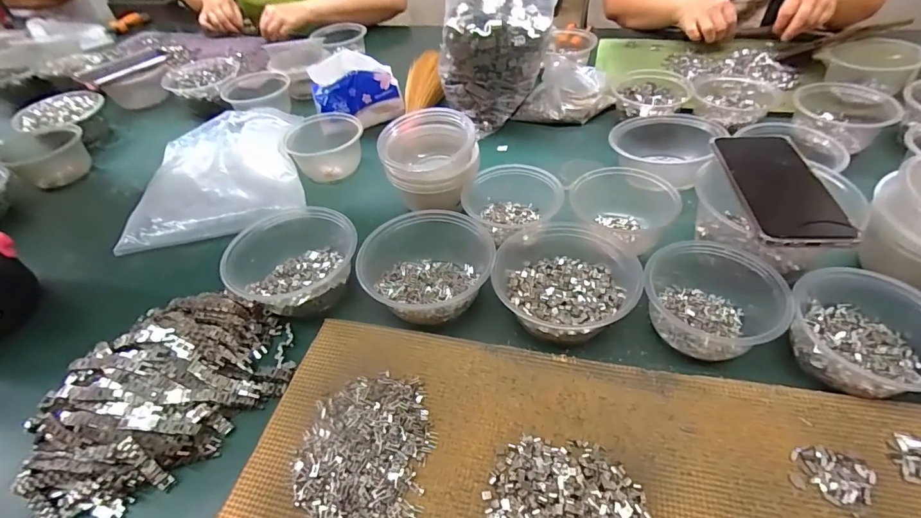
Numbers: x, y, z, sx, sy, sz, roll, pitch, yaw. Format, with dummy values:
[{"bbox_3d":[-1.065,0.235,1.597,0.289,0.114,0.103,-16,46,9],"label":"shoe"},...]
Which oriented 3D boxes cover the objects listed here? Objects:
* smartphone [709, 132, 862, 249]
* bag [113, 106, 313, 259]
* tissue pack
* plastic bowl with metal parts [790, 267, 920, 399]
[{"bbox_3d":[0.307,-0.072,0.419,0.085,0.009,0.156,3,47,9],"label":"smartphone"},{"bbox_3d":[-0.354,-0.127,0.646,0.230,0.049,0.256,-16,47,-9],"label":"bag"},{"bbox_3d":[-0.174,-0.280,0.722,0.144,0.111,0.056,-13,47,-6],"label":"tissue pack"},{"bbox_3d":[0.340,0.062,0.369,0.100,0.049,0.104,-3,46,3],"label":"plastic bowl with metal parts"}]

